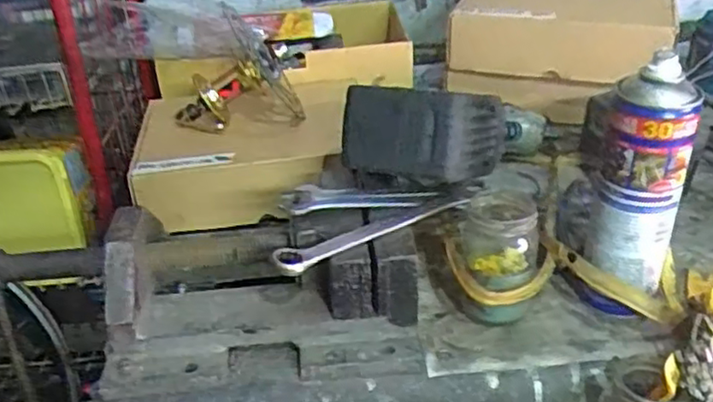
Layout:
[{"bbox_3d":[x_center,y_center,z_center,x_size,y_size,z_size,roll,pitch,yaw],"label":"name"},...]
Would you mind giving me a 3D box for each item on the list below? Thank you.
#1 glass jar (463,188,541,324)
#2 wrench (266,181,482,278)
[{"bbox_3d":[0.119,0.048,0.580,0.065,0.102,0.075,-1,31,4],"label":"glass jar"},{"bbox_3d":[0.024,0.018,0.552,0.201,0.018,0.027,-21,35,-26],"label":"wrench"}]

